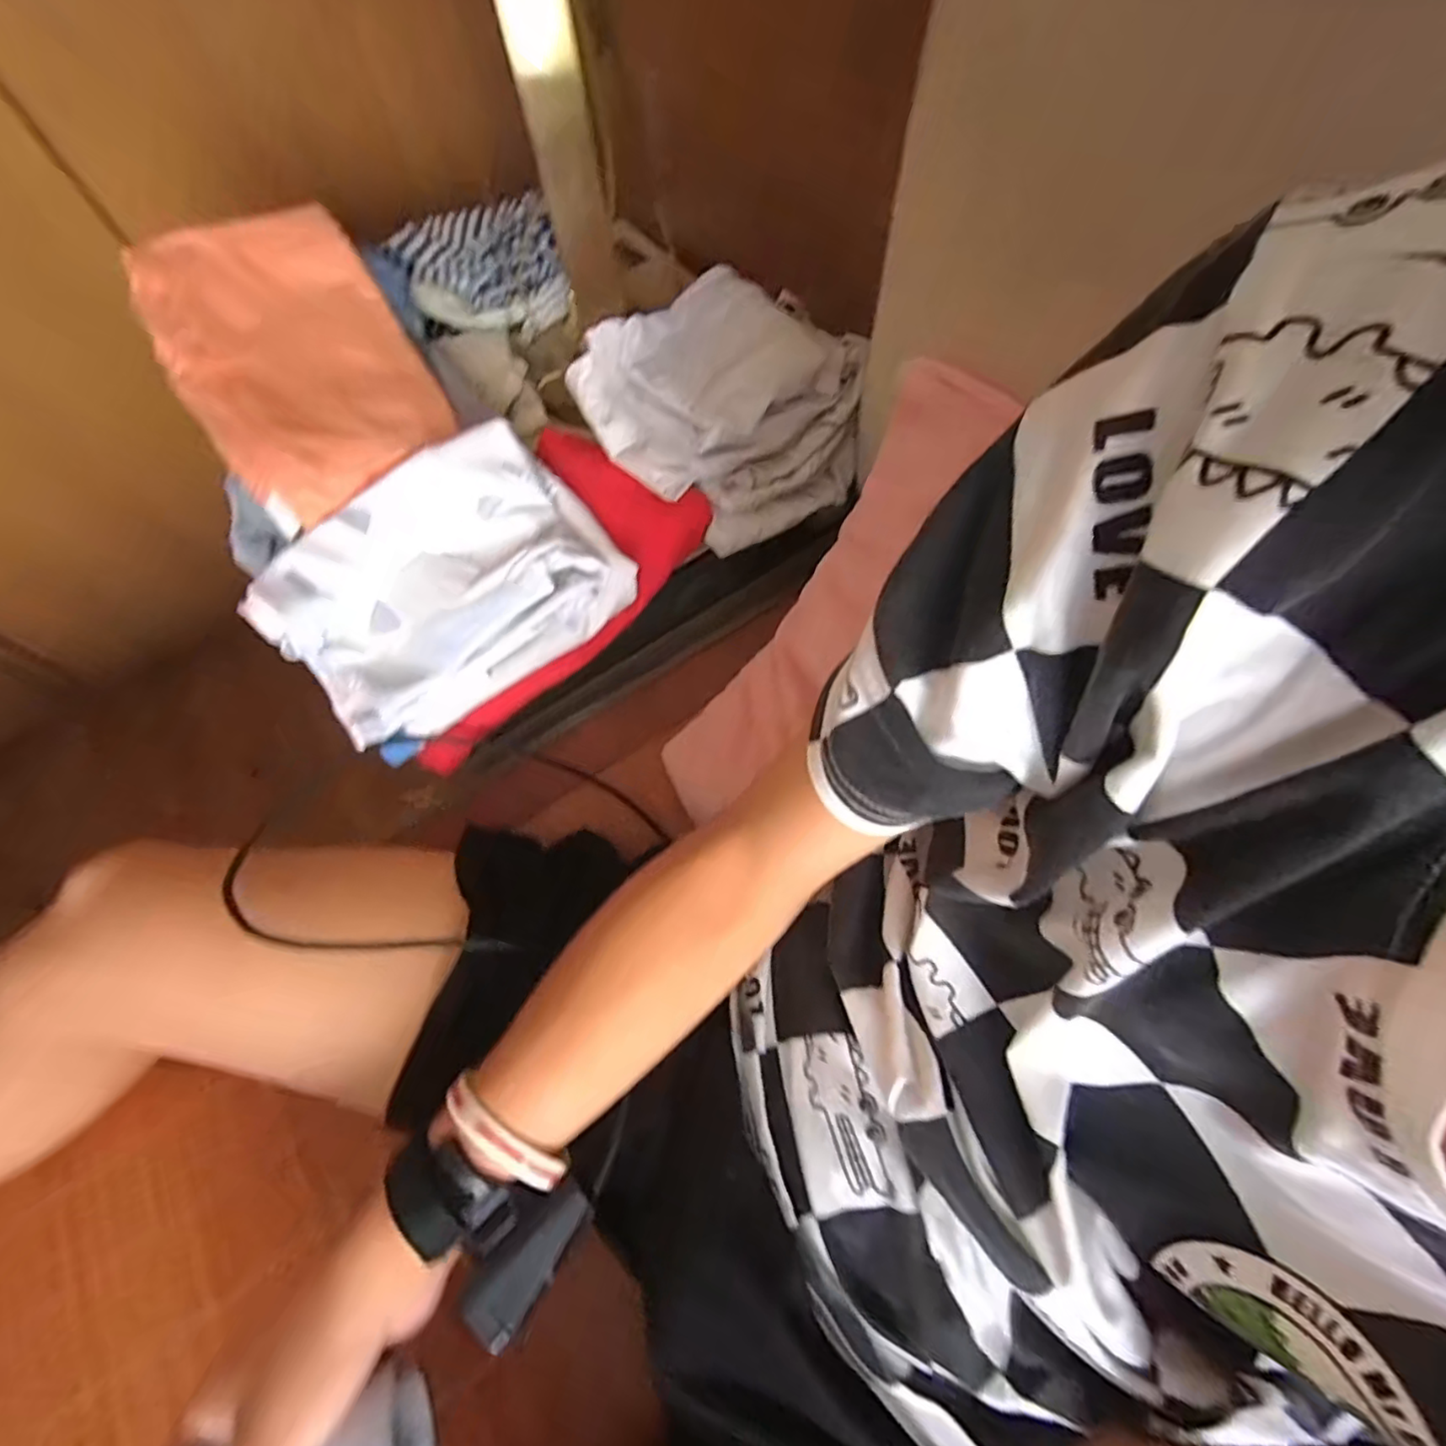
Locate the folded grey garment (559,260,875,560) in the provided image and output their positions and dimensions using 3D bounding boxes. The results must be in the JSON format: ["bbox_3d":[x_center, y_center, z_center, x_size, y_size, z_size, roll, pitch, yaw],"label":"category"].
[{"bbox_3d":[-0.005,-0.268,0.538,0.173,0.102,0.212,-42,69,-16],"label":"folded grey garment"}]

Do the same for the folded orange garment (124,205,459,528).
[{"bbox_3d":[-0.333,-0.293,0.495,0.171,0.064,0.284,-34,67,-13],"label":"folded orange garment"}]

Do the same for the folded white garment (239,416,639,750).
[{"bbox_3d":[-0.200,-0.101,0.464,0.236,0.084,0.147,-40,68,-15],"label":"folded white garment"}]

